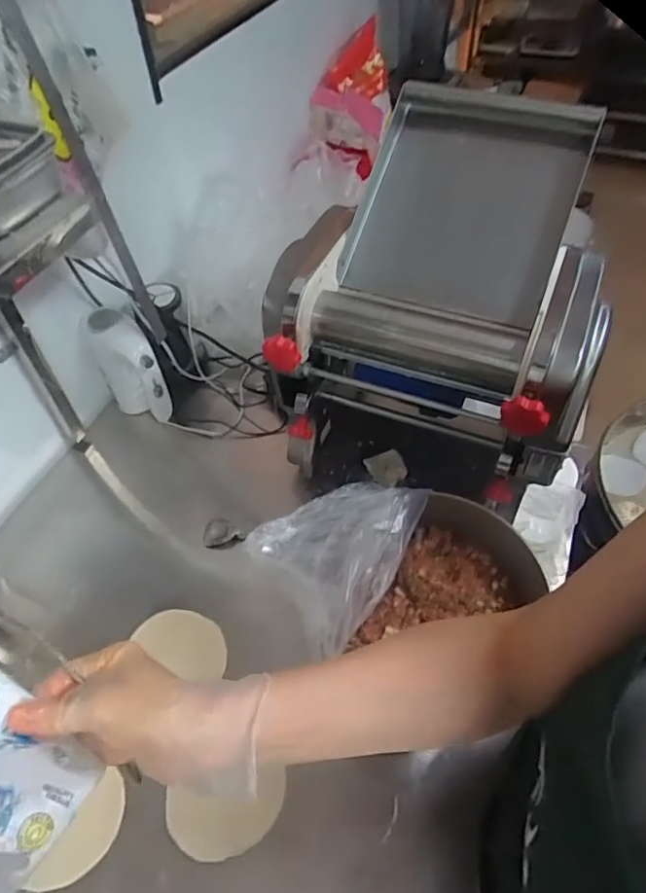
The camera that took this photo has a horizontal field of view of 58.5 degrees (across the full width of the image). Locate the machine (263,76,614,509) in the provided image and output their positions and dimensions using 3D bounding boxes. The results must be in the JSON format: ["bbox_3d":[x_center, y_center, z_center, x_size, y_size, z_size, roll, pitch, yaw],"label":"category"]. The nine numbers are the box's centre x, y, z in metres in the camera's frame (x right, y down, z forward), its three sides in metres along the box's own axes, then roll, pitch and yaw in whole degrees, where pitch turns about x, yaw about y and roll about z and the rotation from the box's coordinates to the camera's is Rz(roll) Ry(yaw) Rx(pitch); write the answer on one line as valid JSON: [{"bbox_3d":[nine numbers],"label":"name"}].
[{"bbox_3d":[0.188,-0.176,0.824,0.362,0.471,0.491,20,55,18],"label":"machine"}]

